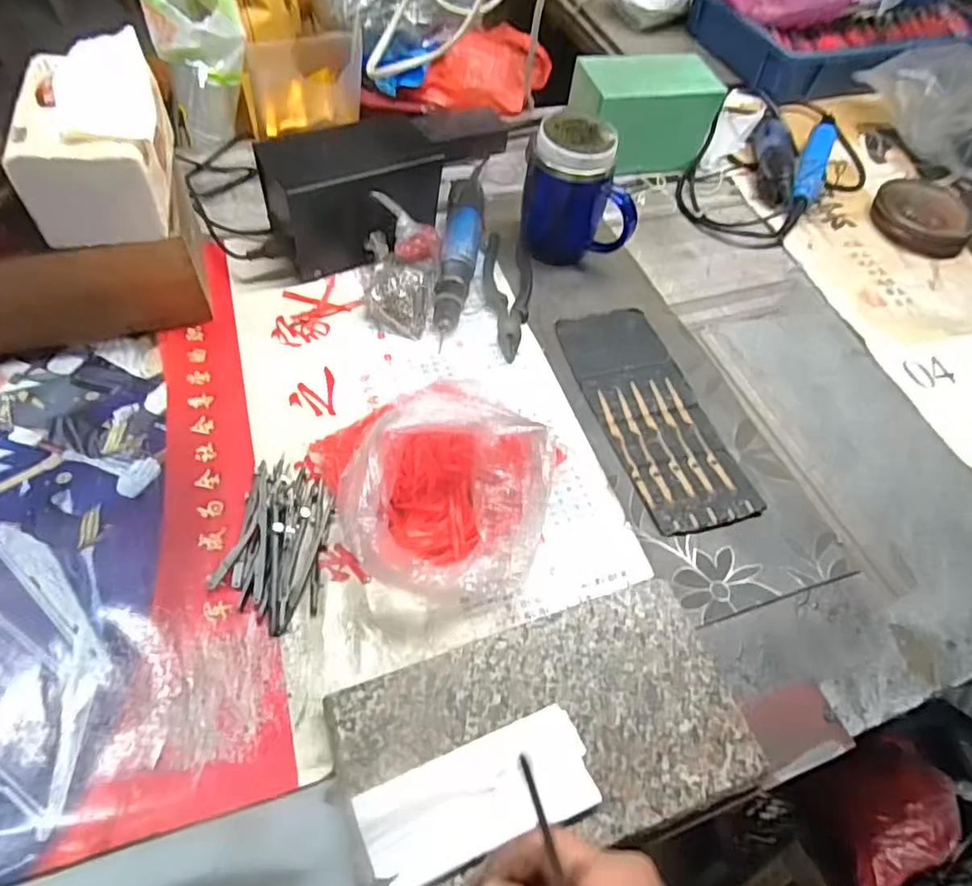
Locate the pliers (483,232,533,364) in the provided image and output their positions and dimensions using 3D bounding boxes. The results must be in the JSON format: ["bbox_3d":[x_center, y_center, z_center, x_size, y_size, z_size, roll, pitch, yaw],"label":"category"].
[{"bbox_3d":[0.024,-0.152,0.620,0.049,0.011,0.167,1,55,-6],"label":"pliers"}]

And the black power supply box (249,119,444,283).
[{"bbox_3d":[-0.130,-0.245,0.610,0.164,0.109,0.086,-19,60,-18],"label":"black power supply box"}]

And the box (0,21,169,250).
[{"bbox_3d":[-0.299,-0.237,0.477,0.097,0.096,0.133,-5,56,-10],"label":"box"}]

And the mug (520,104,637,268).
[{"bbox_3d":[0.094,-0.245,0.619,0.112,0.128,0.068,10,55,0],"label":"mug"}]

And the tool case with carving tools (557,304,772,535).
[{"bbox_3d":[0.150,-0.032,0.553,0.094,0.006,0.241,-12,58,-14],"label":"tool case with carving tools"}]

